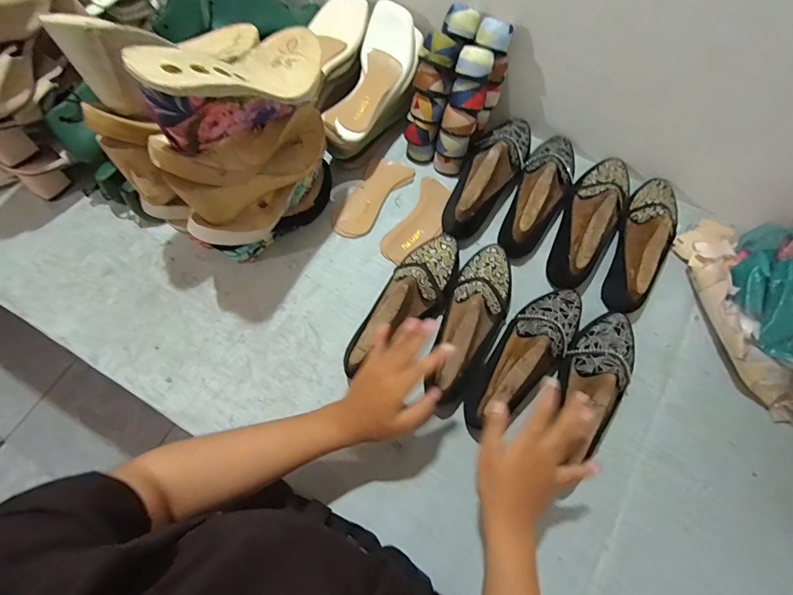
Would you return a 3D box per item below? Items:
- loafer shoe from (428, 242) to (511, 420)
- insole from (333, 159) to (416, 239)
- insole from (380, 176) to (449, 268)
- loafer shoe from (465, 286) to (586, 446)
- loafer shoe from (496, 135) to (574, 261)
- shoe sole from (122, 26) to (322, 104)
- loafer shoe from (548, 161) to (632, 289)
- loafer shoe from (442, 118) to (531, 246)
[{"bbox_3d":[0.107,0.031,0.569,0.084,0.078,0.244,18,71,6],"label":"loafer shoe"},{"bbox_3d":[-0.042,-0.167,0.691,0.070,0.004,0.163,35,72,12],"label":"insole"},{"bbox_3d":[0.038,-0.121,0.672,0.068,0.007,0.162,28,74,11],"label":"insole"},{"bbox_3d":[0.180,0.068,0.555,0.081,0.082,0.219,39,74,13],"label":"loafer shoe"},{"bbox_3d":[0.232,-0.171,0.659,0.082,0.081,0.237,25,70,9],"label":"loafer shoe"},{"bbox_3d":[-0.165,-0.248,0.434,0.099,0.062,0.246,25,34,9],"label":"shoe sole"},{"bbox_3d":[0.306,-0.126,0.639,0.085,0.081,0.245,21,69,7],"label":"loafer shoe"},{"bbox_3d":[0.153,-0.204,0.666,0.085,0.086,0.254,25,70,9],"label":"loafer shoe"}]

